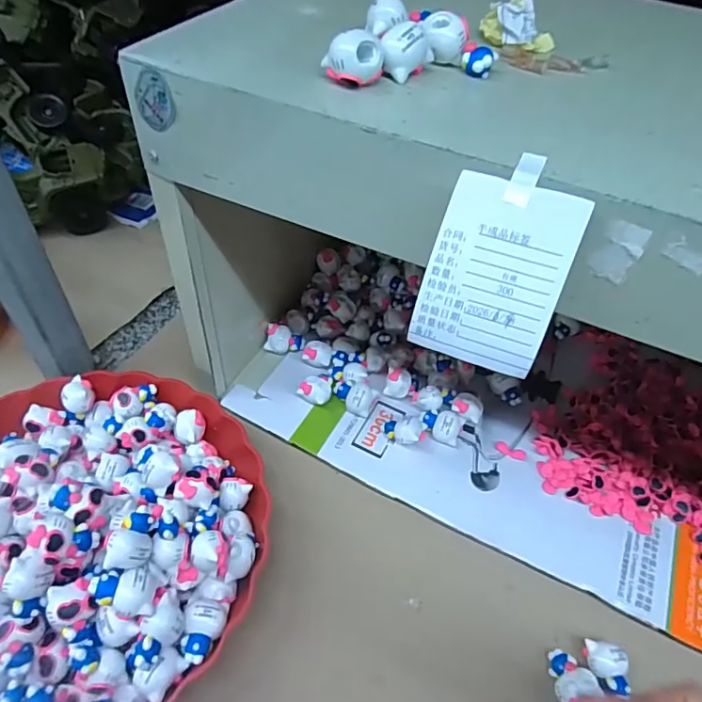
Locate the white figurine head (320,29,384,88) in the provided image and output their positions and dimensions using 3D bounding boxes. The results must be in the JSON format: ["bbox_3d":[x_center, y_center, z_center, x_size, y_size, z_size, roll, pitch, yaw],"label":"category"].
[{"bbox_3d":[0.002,-0.133,0.242,0.024,0.020,0.015,-28,57,-25],"label":"white figurine head"}]

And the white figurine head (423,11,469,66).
[{"bbox_3d":[0.047,-0.156,0.264,0.019,0.019,0.015,-6,50,-9],"label":"white figurine head"}]

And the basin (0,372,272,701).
[{"bbox_3d":[-0.178,0.111,0.336,0.238,0.082,0.236,1,51,-2],"label":"basin"}]

